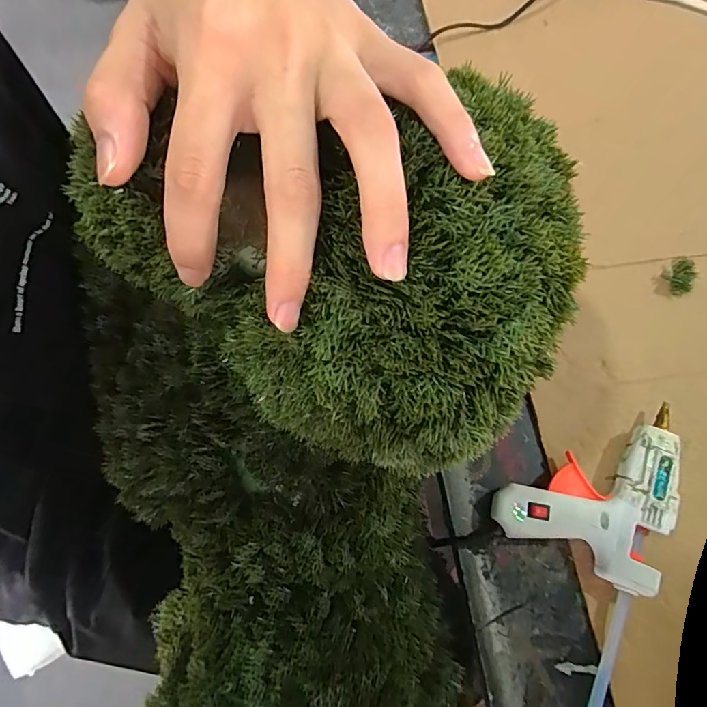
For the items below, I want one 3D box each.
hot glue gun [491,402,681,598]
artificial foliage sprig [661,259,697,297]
[{"bbox_3d":[0.173,0.088,0.343,0.111,0.032,0.128,24,71,8],"label":"hot glue gun"},{"bbox_3d":[0.281,-0.068,0.398,0.029,0.021,0.027,-34,74,-12],"label":"artificial foliage sprig"}]

